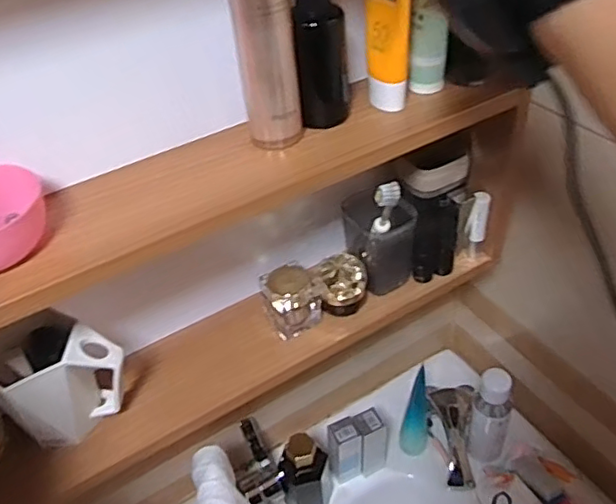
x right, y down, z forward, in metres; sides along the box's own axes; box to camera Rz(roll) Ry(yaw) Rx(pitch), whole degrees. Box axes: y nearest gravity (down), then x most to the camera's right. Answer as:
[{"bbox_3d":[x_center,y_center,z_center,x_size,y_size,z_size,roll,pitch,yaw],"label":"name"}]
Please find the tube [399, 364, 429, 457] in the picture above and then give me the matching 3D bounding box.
[{"bbox_3d":[0.145,0.215,0.798,0.037,0.136,0.051,7,44,14],"label":"tube"}]

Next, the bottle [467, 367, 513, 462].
[{"bbox_3d":[0.240,0.214,0.777,0.050,0.167,0.041,10,45,17],"label":"bottle"}]

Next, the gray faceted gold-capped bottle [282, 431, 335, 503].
[{"bbox_3d":[-0.004,0.273,0.752,0.063,0.146,0.067,-3,42,3],"label":"gray faceted gold-capped bottle"}]

